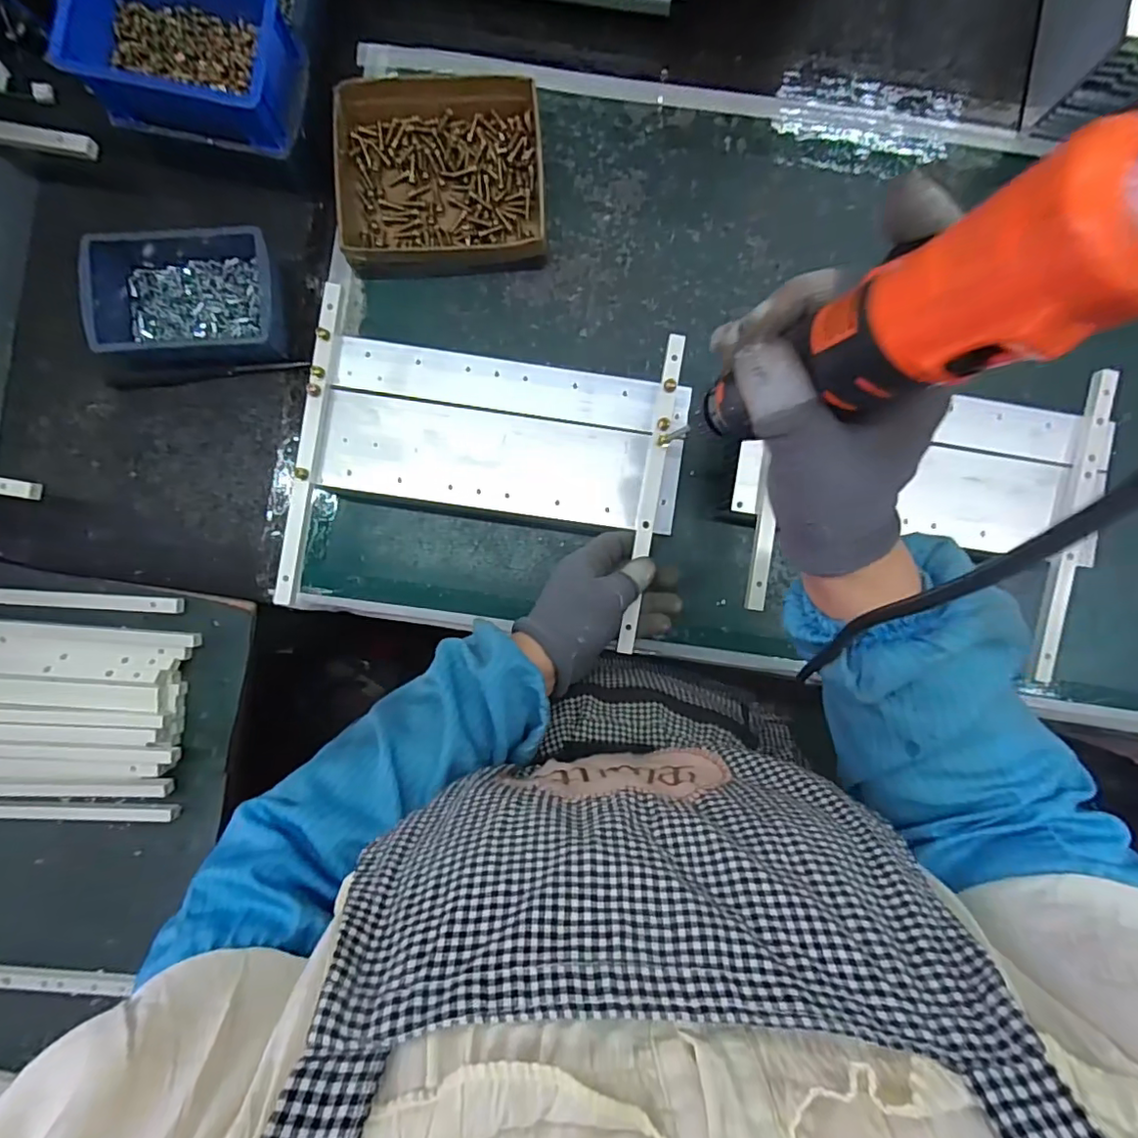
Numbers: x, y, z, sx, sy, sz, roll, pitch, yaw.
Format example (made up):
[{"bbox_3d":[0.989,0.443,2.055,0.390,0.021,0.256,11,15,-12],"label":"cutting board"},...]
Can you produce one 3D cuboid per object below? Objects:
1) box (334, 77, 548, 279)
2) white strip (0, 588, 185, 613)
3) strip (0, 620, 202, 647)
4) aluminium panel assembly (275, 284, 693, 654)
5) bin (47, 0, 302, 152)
[{"bbox_3d":[-0.108,-0.337,0.486,0.174,0.037,0.159,-3,89,0],"label":"box"},{"bbox_3d":[-0.458,0.026,0.491,0.245,0.016,0.014,3,89,0],"label":"white strip"},{"bbox_3d":[-0.444,0.054,0.488,0.246,0.008,0.012,4,89,0],"label":"strip"},{"bbox_3d":[-0.062,-0.076,0.447,0.291,0.021,0.220,6,89,0],"label":"aluminium panel assembly"},{"bbox_3d":[-0.293,-0.400,0.436,0.153,0.052,0.116,10,89,0],"label":"bin"}]

